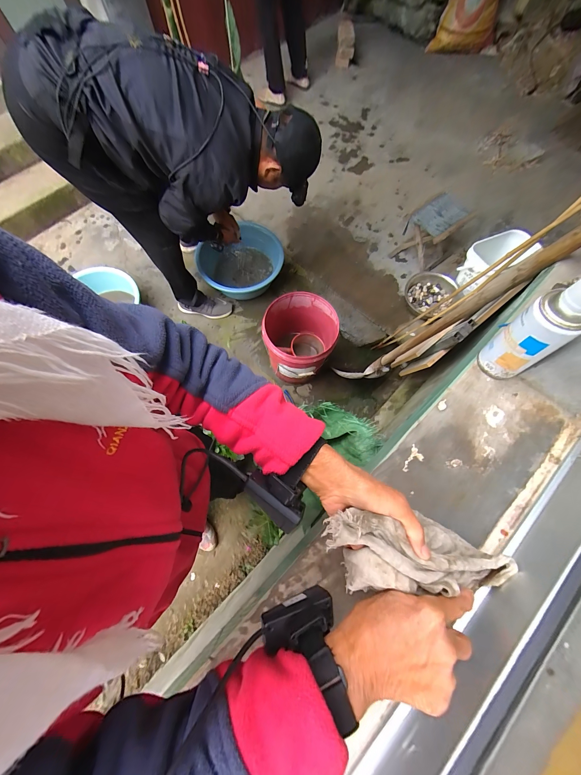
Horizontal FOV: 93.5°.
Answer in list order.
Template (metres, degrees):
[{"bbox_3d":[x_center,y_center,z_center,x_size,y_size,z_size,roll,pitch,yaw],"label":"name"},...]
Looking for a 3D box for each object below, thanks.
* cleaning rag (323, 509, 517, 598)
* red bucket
[{"bbox_3d":[0.131,0.178,0.281,0.218,0.051,0.078,18,71,-15],"label":"cleaning rag"},{"bbox_3d":[0.039,-0.201,1.202,0.282,0.320,0.295,0,71,1],"label":"red bucket"}]

